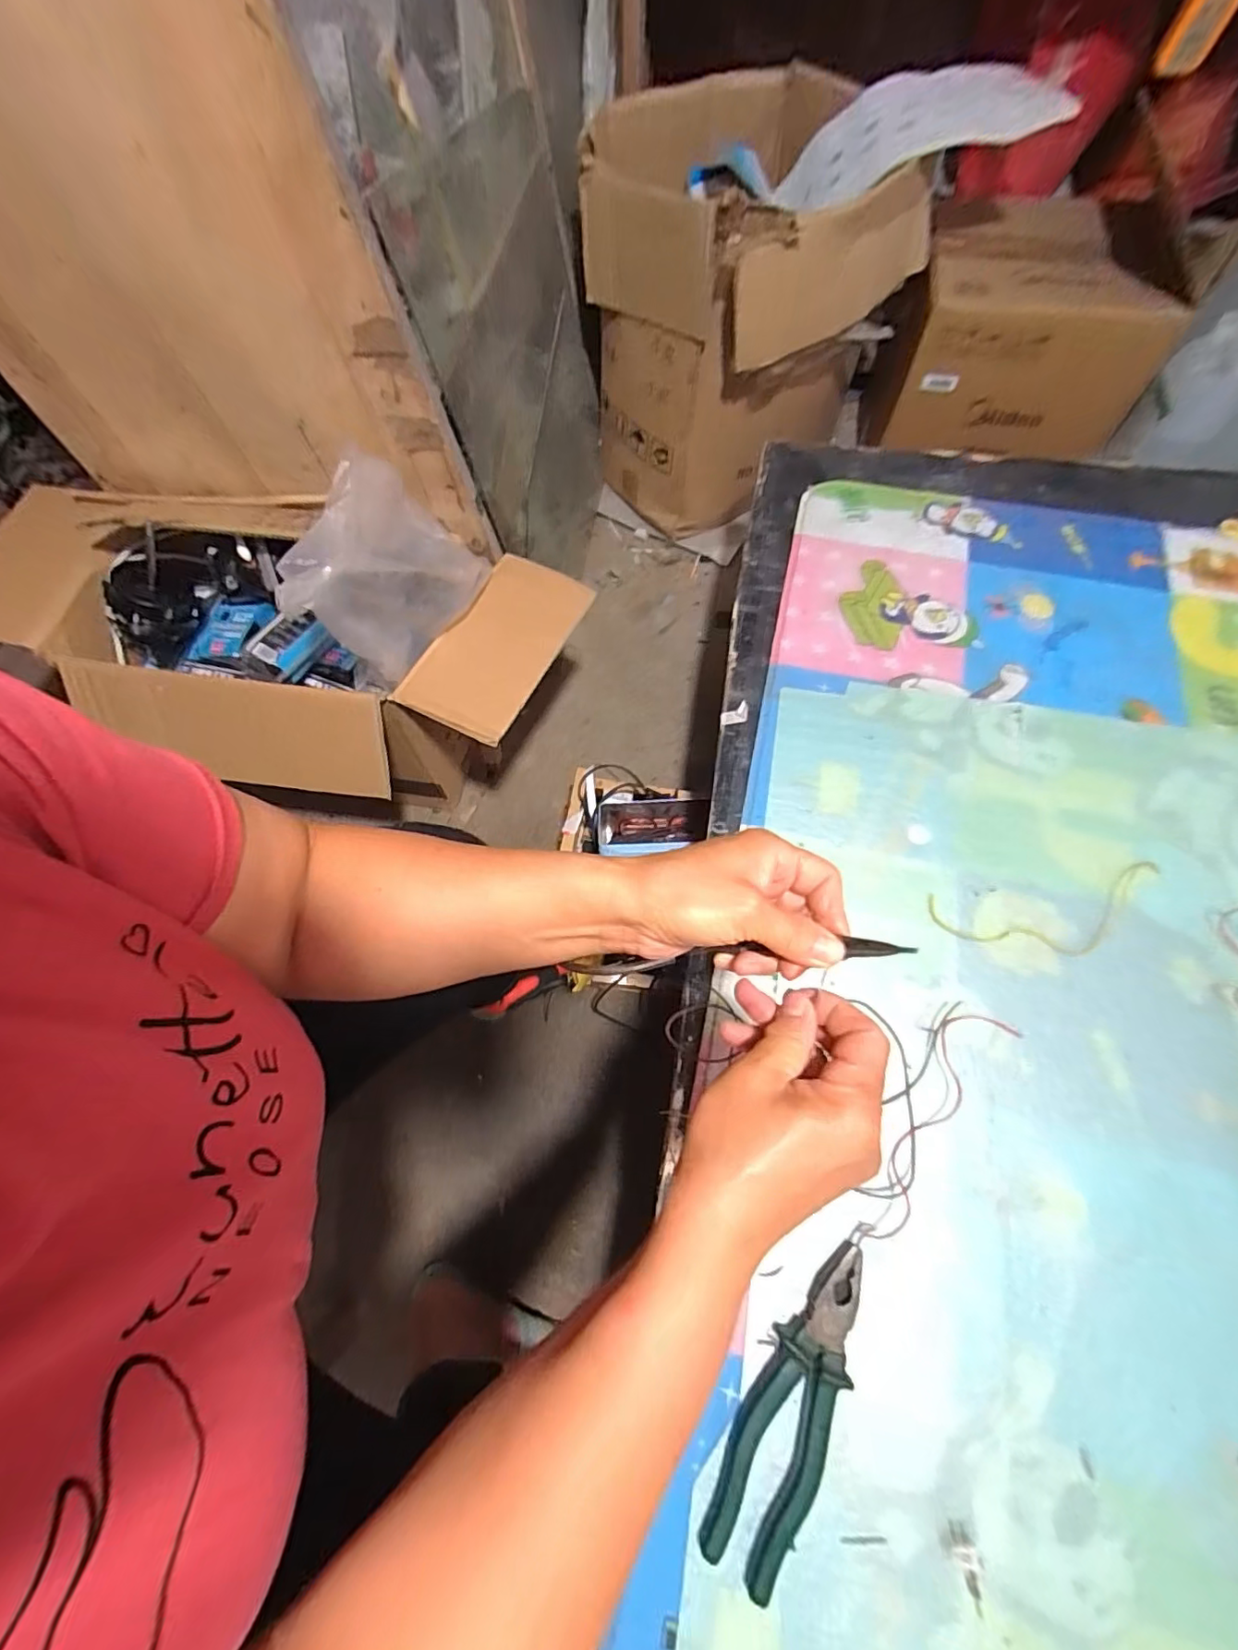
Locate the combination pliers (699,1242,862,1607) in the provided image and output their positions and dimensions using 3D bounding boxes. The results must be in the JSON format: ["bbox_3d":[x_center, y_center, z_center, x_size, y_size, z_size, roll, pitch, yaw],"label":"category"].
[{"bbox_3d":[0.118,0.384,0.382,0.049,0.025,0.191,28,70,14],"label":"combination pliers"}]

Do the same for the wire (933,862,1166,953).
[{"bbox_3d":[0.401,0.084,0.527,0.227,0.005,0.072,-8,66,-1],"label":"wire"}]

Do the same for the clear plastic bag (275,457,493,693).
[{"bbox_3d":[-0.246,-0.252,0.595,0.116,0.164,0.200,30,71,14],"label":"clear plastic bag"}]

